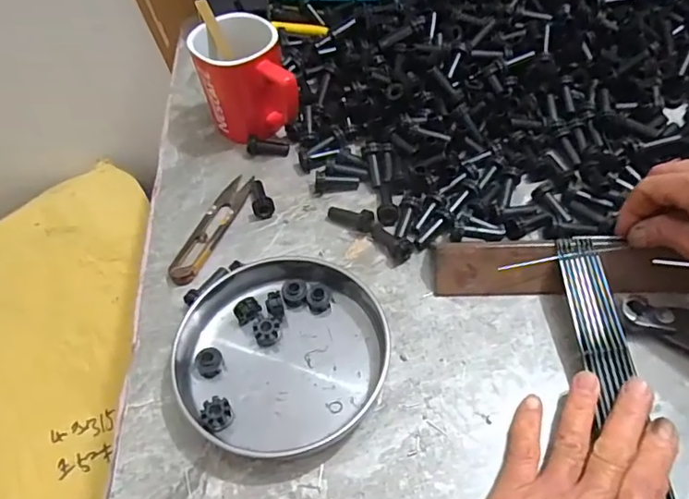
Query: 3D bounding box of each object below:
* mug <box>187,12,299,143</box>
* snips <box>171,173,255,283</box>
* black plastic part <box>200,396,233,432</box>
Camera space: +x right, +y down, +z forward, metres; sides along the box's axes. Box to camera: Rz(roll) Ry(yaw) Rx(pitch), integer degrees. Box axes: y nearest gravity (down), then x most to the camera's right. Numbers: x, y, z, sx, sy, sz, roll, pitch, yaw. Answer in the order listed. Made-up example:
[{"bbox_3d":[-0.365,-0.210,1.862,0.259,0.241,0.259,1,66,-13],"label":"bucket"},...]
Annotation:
[{"bbox_3d":[-0.090,-0.152,0.480,0.076,0.076,0.104,-17,54,-8],"label":"mug"},{"bbox_3d":[-0.109,-0.021,0.438,0.024,0.013,0.115,14,55,14],"label":"snips"},{"bbox_3d":[-0.082,0.105,0.343,0.017,0.008,0.021,-20,54,-11],"label":"black plastic part"}]

